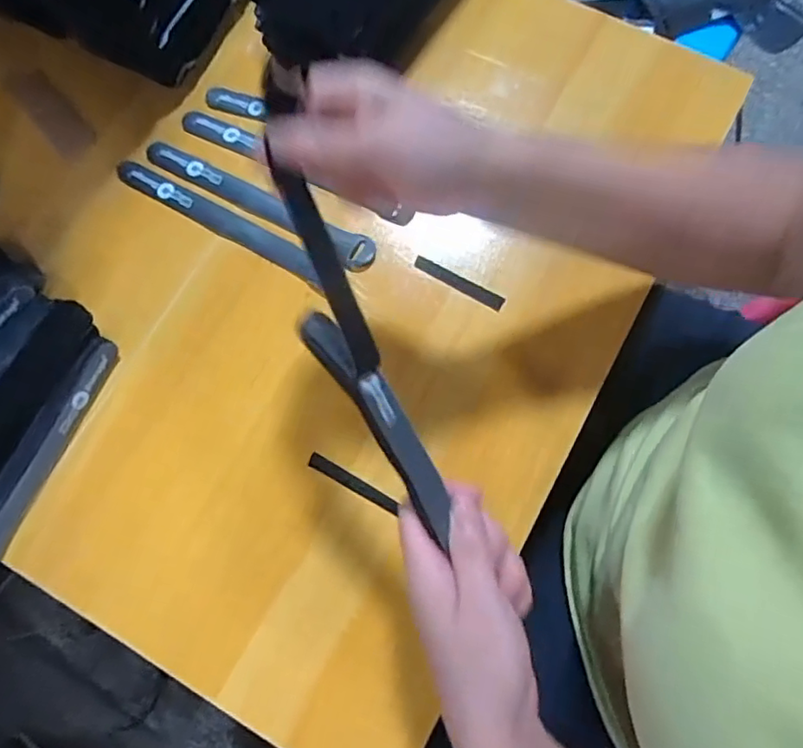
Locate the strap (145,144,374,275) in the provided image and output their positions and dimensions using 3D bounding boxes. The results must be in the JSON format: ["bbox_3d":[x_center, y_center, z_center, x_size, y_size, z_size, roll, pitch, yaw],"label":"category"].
[{"bbox_3d":[-0.115,-0.138,0.467,0.213,0.006,0.027,28,77,9],"label":"strap"}]

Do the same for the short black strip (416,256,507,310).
[{"bbox_3d":[0.042,-0.066,0.422,0.069,0.004,0.012,29,77,9],"label":"short black strip"}]

